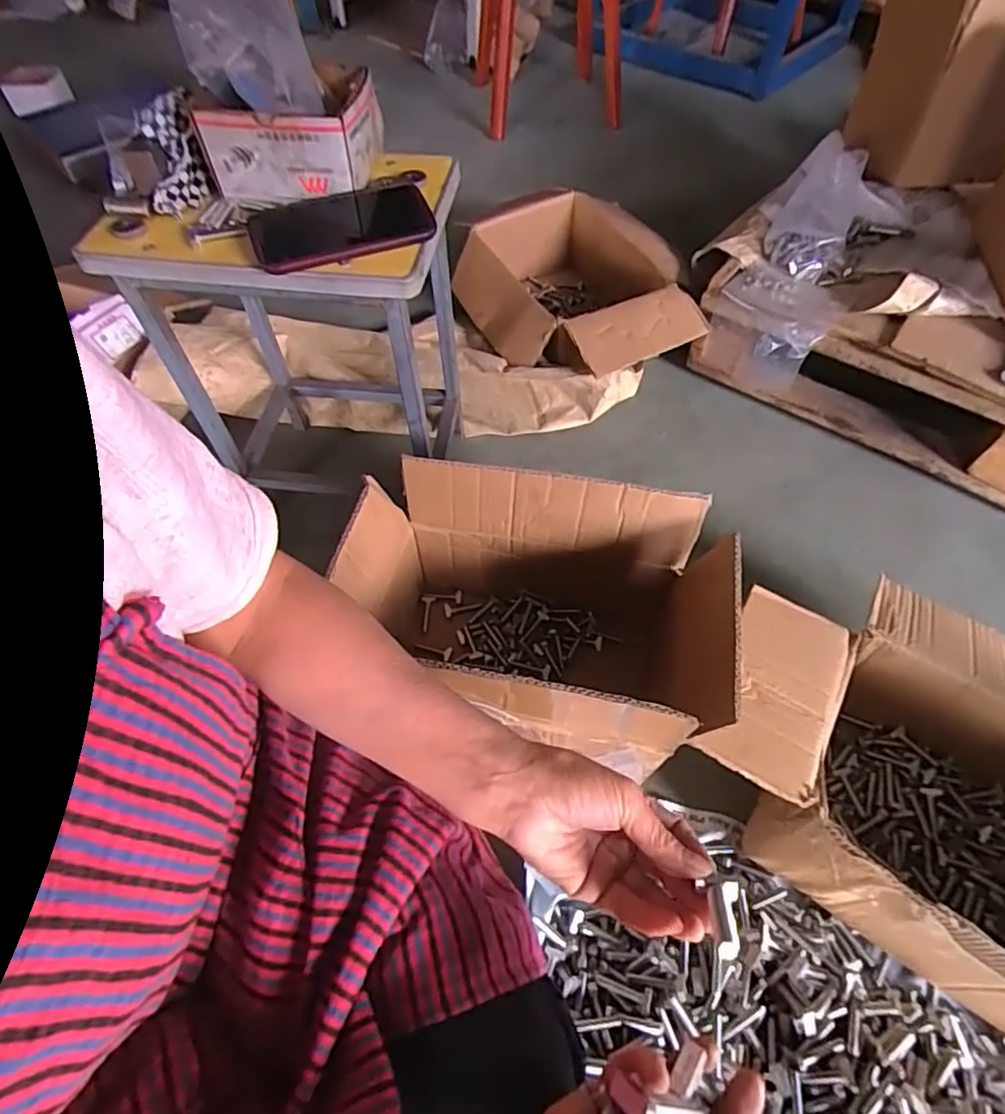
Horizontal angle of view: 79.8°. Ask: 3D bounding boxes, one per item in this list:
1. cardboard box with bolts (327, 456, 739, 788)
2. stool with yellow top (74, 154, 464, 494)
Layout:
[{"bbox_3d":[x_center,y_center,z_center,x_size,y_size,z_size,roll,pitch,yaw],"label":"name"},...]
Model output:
[{"bbox_3d":[0.032,0.087,0.687,0.384,0.262,0.246,8,58,4],"label":"cardboard box with bolts"},{"bbox_3d":[-0.228,-0.267,0.790,0.337,0.424,0.265,4,58,2],"label":"stool with yellow top"}]

